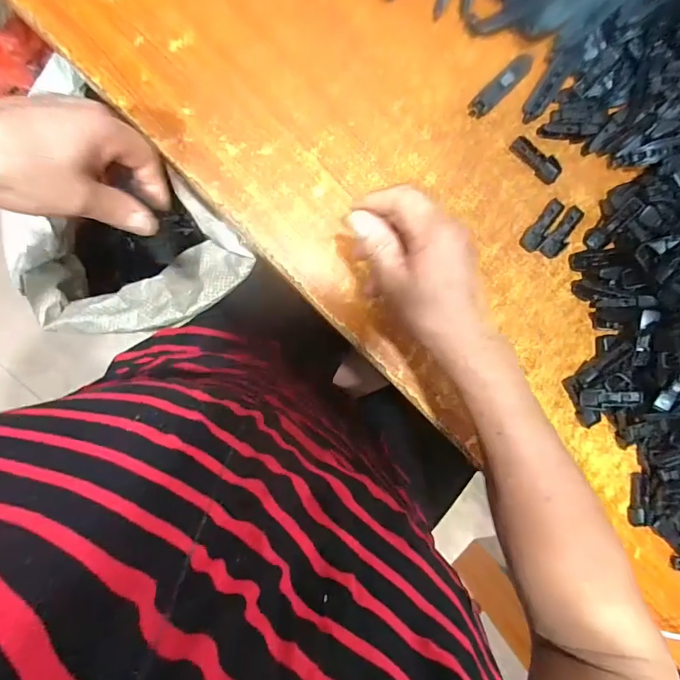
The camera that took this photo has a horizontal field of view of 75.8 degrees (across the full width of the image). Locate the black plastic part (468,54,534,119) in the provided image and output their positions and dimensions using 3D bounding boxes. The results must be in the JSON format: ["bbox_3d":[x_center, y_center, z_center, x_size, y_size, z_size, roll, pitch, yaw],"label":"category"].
[{"bbox_3d":[0.141,-0.222,0.381,0.067,0.014,0.017,-45,97,-3],"label":"black plastic part"}]

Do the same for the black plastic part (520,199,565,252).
[{"bbox_3d":[0.183,-0.105,0.394,0.017,0.006,0.053,34,88,-8],"label":"black plastic part"}]

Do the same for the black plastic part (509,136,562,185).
[{"bbox_3d":[0.176,-0.162,0.390,0.050,0.007,0.020,41,87,-7],"label":"black plastic part"}]

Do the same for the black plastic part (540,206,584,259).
[{"bbox_3d":[0.203,-0.098,0.396,0.018,0.006,0.053,38,88,-7],"label":"black plastic part"}]

